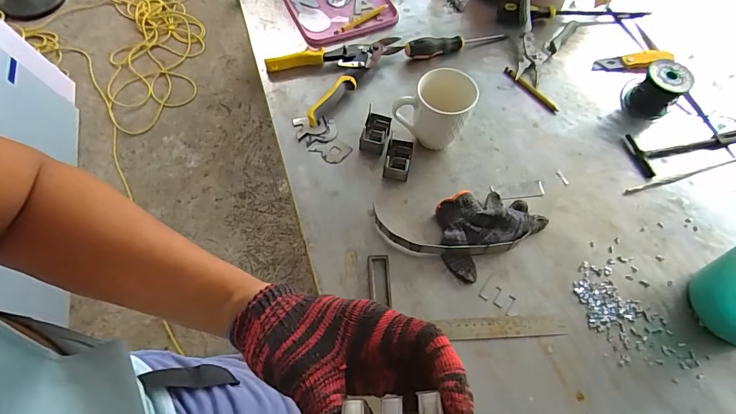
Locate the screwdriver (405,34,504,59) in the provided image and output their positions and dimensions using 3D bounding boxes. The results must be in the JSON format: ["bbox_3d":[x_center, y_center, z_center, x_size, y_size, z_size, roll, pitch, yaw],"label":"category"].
[{"bbox_3d":[0.156,-0.297,0.733,0.194,0.032,0.032,-17,65,-12],"label":"screwdriver"}]

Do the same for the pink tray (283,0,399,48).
[{"bbox_3d":[-0.056,-0.396,0.787,0.189,0.017,0.205,-25,67,-15],"label":"pink tray"}]

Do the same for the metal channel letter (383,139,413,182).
[{"bbox_3d":[0.045,-0.072,0.613,0.036,0.035,0.058,12,63,3],"label":"metal channel letter"}]

